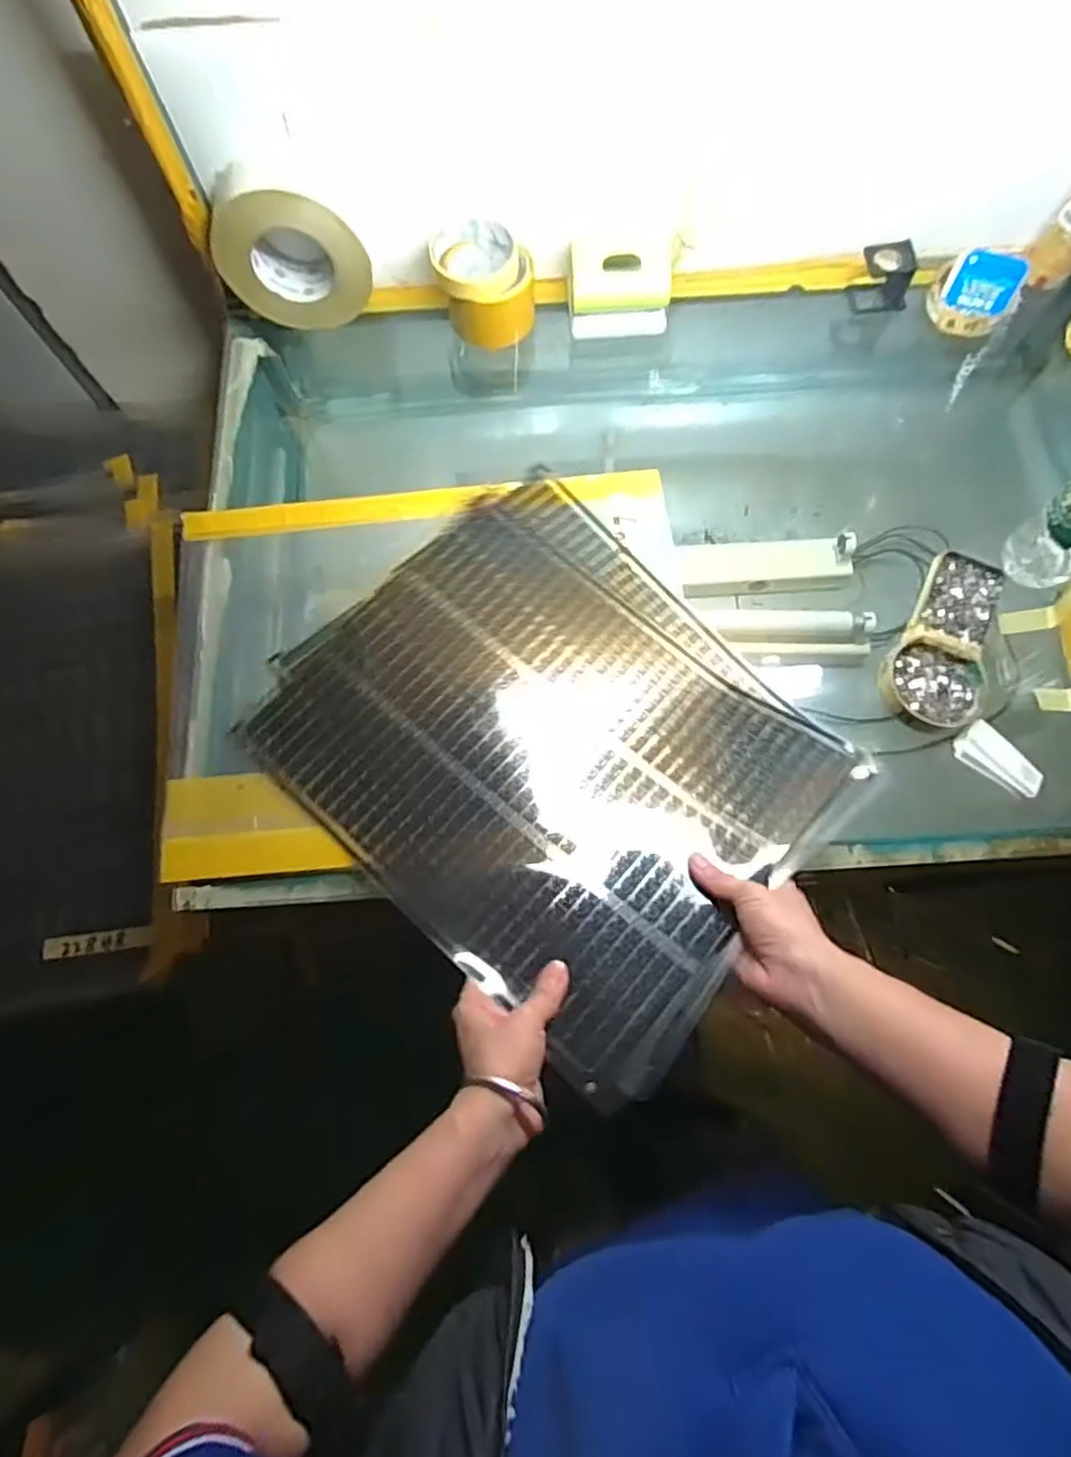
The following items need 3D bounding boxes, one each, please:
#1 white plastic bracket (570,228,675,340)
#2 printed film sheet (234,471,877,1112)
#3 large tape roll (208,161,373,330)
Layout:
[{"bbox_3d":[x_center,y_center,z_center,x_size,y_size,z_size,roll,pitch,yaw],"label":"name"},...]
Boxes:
[{"bbox_3d":[0.090,-0.460,0.701,0.108,0.083,0.062,-6,73,-1],"label":"white plastic bracket"},{"bbox_3d":[0.013,0.003,0.565,0.433,0.061,0.361,43,78,13],"label":"printed film sheet"},{"bbox_3d":[-0.237,-0.466,0.666,0.142,0.125,0.068,-12,73,-3],"label":"large tape roll"}]

